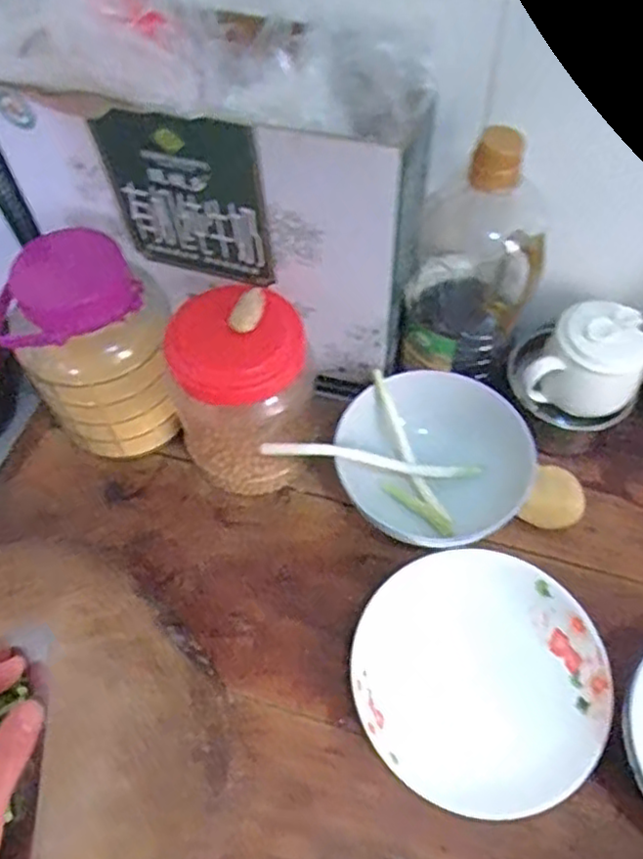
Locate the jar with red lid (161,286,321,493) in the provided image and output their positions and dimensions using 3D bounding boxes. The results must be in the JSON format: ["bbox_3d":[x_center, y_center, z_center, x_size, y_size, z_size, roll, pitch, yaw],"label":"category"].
[{"bbox_3d":[-0.068,-0.036,0.619,0.132,0.169,0.122,-19,59,-9],"label":"jar with red lid"}]

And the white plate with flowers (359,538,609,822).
[{"bbox_3d":[0.128,0.199,0.558,0.194,0.035,0.194,-35,63,-17],"label":"white plate with flowers"}]

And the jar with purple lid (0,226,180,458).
[{"bbox_3d":[-0.205,-0.069,0.628,0.122,0.166,0.131,-1,58,2],"label":"jar with purple lid"}]

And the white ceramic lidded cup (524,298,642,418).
[{"bbox_3d":[0.248,-0.058,0.635,0.092,0.082,0.093,30,64,19],"label":"white ceramic lidded cup"}]

